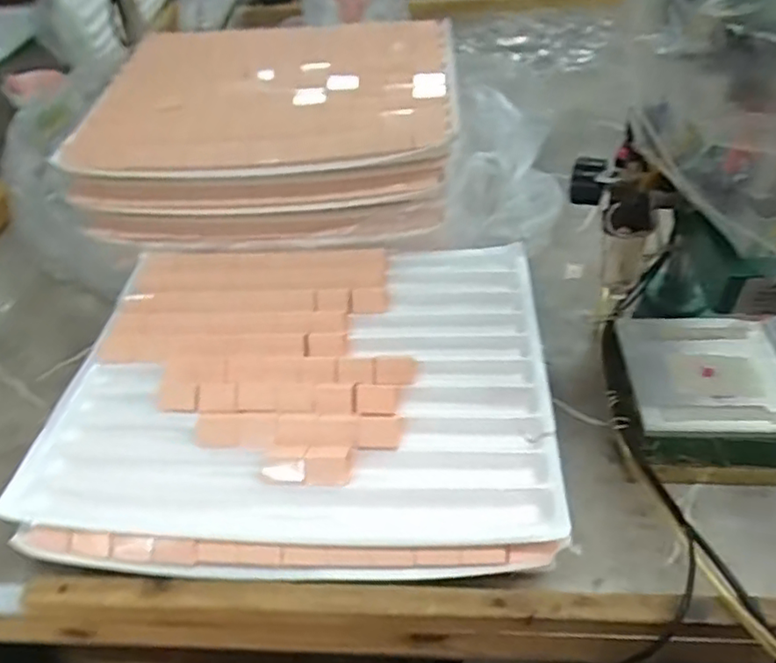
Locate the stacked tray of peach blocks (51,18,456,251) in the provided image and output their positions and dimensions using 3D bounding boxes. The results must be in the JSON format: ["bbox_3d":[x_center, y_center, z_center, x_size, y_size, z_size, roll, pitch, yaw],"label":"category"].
[{"bbox_3d":[-0.121,-0.219,0.674,0.372,0.120,0.272,-2,46,4],"label":"stacked tray of peach blocks"}]

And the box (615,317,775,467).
[{"bbox_3d":[0.257,0.047,0.505,0.127,0.045,0.121,3,46,8],"label":"box"}]

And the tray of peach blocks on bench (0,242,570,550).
[{"bbox_3d":[-0.066,0.025,0.507,0.376,0.031,0.297,0,46,5],"label":"tray of peach blocks on bench"}]

